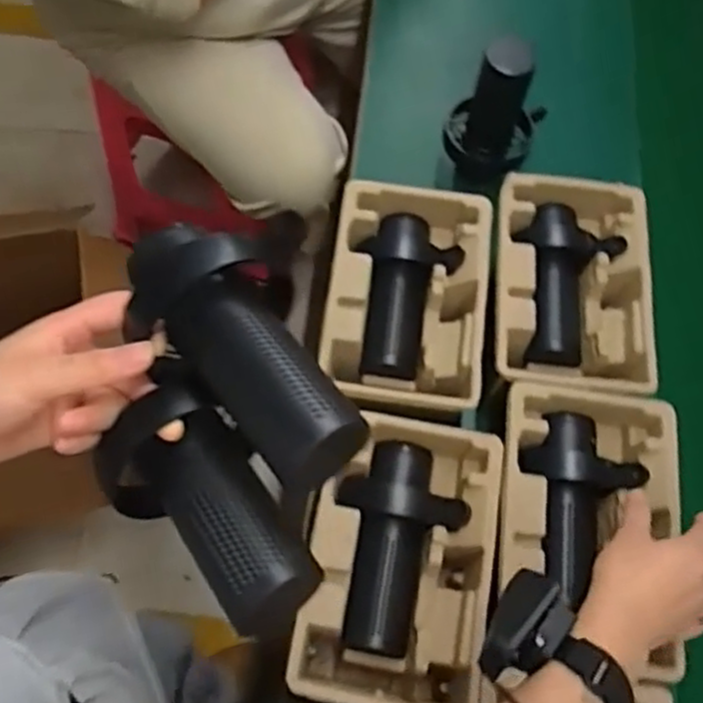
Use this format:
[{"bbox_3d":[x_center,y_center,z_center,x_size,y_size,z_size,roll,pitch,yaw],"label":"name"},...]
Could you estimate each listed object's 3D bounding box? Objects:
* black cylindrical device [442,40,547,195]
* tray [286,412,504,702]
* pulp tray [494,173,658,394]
[{"bbox_3d":[0.160,-0.274,0.794,0.103,0.155,0.102,22,68,8],"label":"black cylindrical device"},{"bbox_3d":[0.041,0.181,0.622,0.156,0.088,0.236,6,67,2],"label":"tray"},{"bbox_3d":[0.216,-0.064,0.724,0.148,0.056,0.229,5,67,1],"label":"pulp tray"}]

